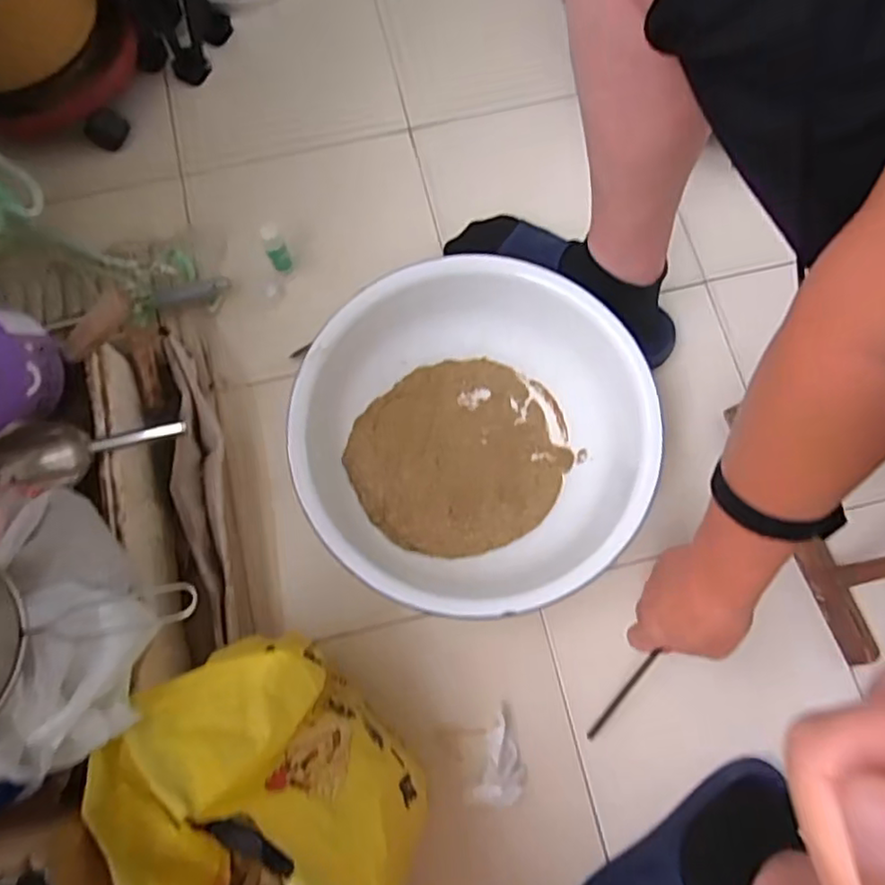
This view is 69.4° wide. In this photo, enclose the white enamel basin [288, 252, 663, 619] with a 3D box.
[{"bbox_3d":[0.029,-0.008,0.663,0.340,0.118,0.346,0,75,-1],"label":"white enamel basin"}]

